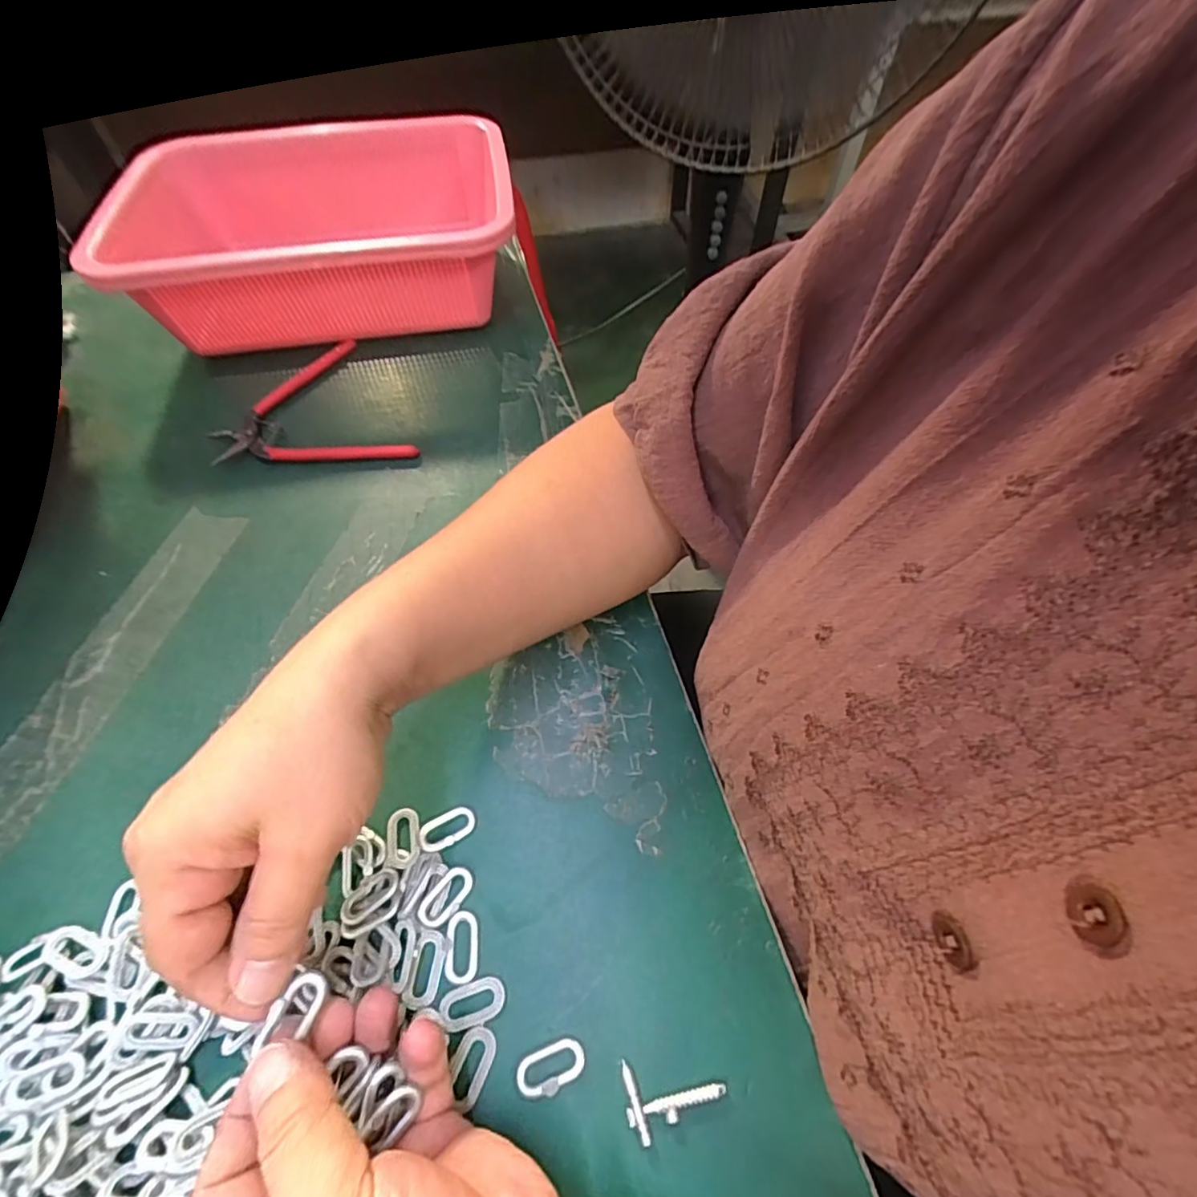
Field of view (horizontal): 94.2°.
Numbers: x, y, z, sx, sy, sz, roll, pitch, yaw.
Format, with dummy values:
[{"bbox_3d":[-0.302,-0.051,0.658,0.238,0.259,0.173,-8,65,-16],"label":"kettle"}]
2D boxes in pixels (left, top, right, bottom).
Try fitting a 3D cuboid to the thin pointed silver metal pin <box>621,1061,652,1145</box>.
[{"bbox_3d":[0.013,0.188,0.207,0.006,0.004,0.025,-16,60,-9],"label":"thin pointed silver metal pin"}]

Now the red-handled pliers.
[{"bbox_3d":[-0.202,-0.147,0.412,0.139,0.009,0.123,-4,59,-2],"label":"red-handled pliers"}]

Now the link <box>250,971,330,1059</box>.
[{"bbox_3d":[-0.099,0.135,0.181,0.012,0.004,0.024,32,33,-4],"label":"link"}]

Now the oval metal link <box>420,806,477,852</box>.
[{"bbox_3d":[-0.071,0.108,0.260,0.026,0.004,0.014,-30,63,-17],"label":"oval metal link"}]

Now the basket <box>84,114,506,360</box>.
[{"bbox_3d":[-0.207,-0.288,0.447,0.268,0.101,0.193,-6,59,-3],"label":"basket"}]

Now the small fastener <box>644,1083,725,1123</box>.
[{"bbox_3d":[0.033,0.188,0.207,0.031,0.004,0.007,-11,59,-6],"label":"small fastener"}]

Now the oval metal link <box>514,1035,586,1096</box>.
[{"bbox_3d":[-0.018,0.180,0.213,0.027,0.004,0.014,-21,61,-12],"label":"oval metal link"}]

